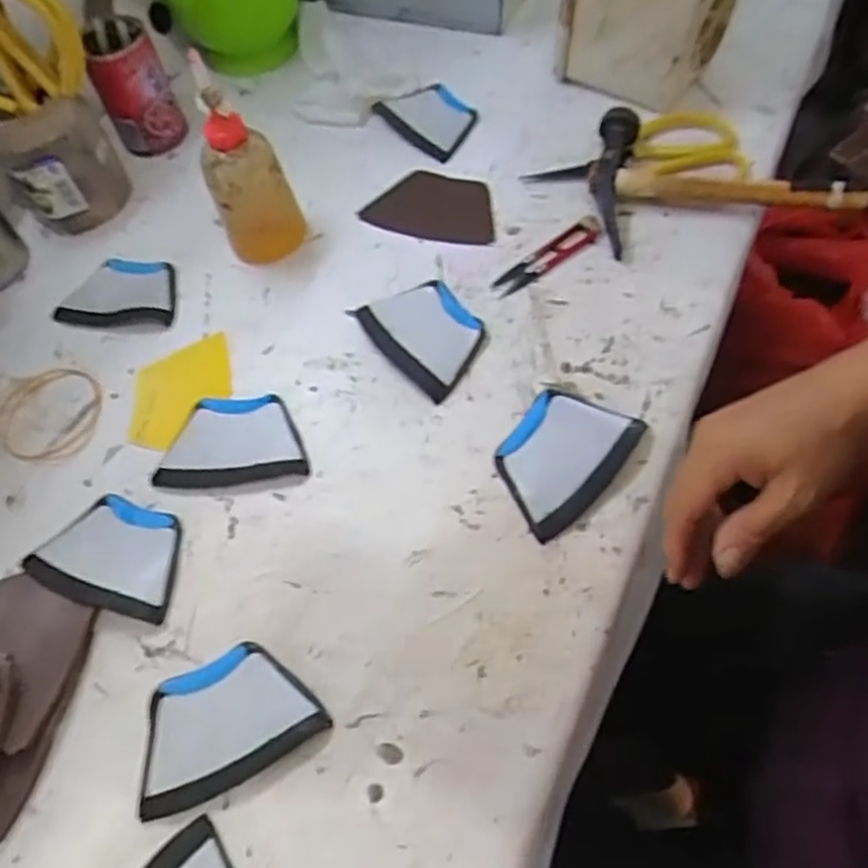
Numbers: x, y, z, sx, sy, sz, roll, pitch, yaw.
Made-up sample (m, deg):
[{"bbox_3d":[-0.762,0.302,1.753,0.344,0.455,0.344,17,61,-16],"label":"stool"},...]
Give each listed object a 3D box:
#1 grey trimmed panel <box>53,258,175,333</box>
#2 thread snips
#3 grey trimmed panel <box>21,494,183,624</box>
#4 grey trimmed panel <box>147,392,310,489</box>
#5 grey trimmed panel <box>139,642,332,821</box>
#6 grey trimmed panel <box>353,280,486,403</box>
[{"bbox_3d":[-0.257,-0.116,0.603,0.098,0.007,0.071,6,60,11],"label":"grey trimmed panel"},{"bbox_3d":[0.091,-0.142,0.580,0.103,0.013,0.025,-33,60,-13],"label":"thread snips"},{"bbox_3d":[-0.208,0.077,0.478,0.099,0.011,0.071,15,62,16],"label":"grey trimmed panel"},{"bbox_3d":[-0.142,0.004,0.518,0.102,0.008,0.069,-4,58,5],"label":"grey trimmed panel"},{"bbox_3d":[-0.120,0.164,0.418,0.103,0.008,0.070,-25,59,-9],"label":"grey trimmed panel"},{"bbox_3d":[-0.006,-0.078,0.549,0.070,0.009,0.103,-36,61,-15],"label":"grey trimmed panel"}]

